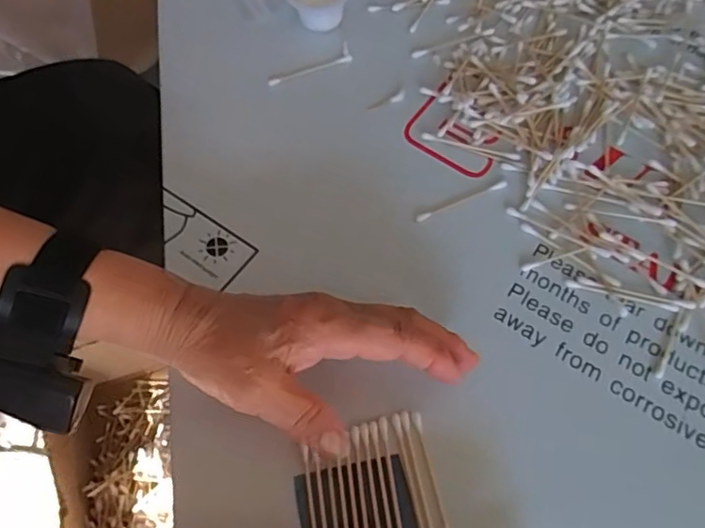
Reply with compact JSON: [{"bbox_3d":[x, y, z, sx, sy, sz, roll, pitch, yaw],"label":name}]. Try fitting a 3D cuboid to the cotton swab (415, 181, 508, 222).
[{"bbox_3d":[0.077,-0.044,0.394,0.073,0.004,0.006,-23,67,-13],"label":"cotton swab"}]

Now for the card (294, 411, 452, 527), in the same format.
[{"bbox_3d":[0.009,0.127,0.301,0.076,0.007,0.079,-12,65,-8],"label":"card"}]

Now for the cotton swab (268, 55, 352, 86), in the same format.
[{"bbox_3d":[-0.033,-0.153,0.442,0.069,0.004,0.007,-20,67,-11],"label":"cotton swab"}]

